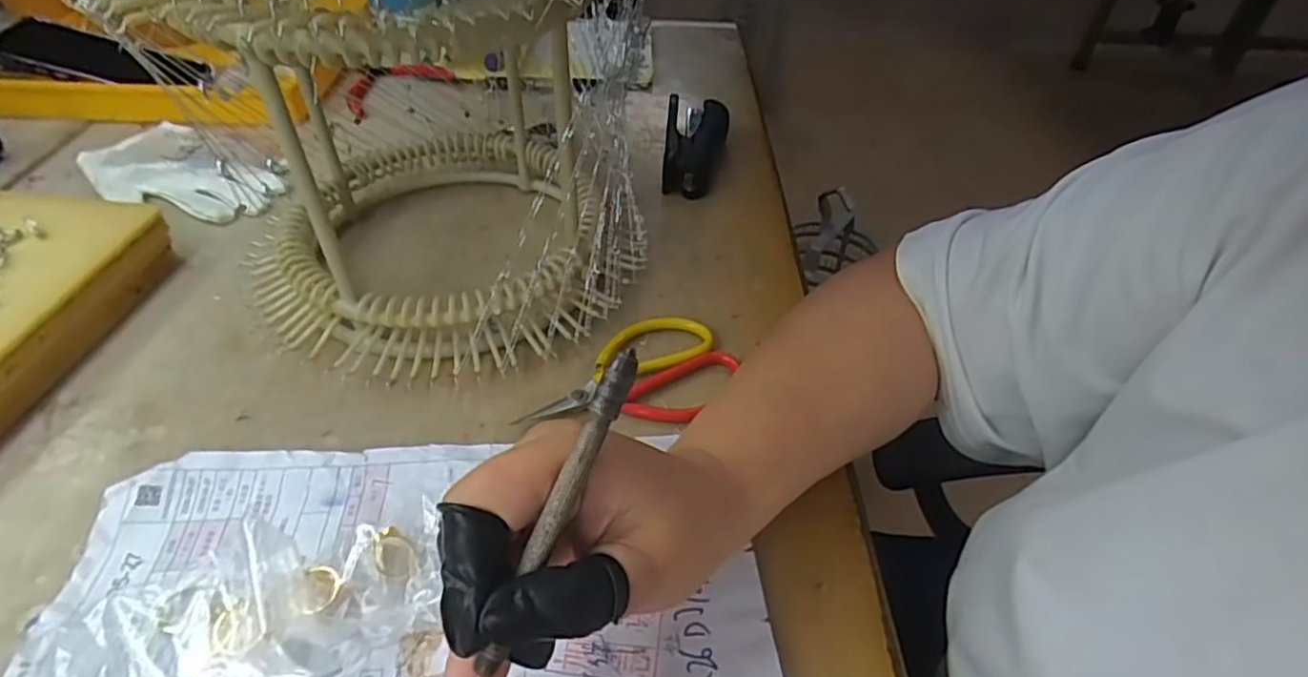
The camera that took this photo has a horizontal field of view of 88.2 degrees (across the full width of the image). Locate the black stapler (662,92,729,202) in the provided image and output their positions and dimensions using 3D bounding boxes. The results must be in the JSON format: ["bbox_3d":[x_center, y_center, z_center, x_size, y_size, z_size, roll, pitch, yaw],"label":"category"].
[{"bbox_3d":[0.036,-0.158,0.554,0.052,0.031,0.110,4,42,1],"label":"black stapler"}]

